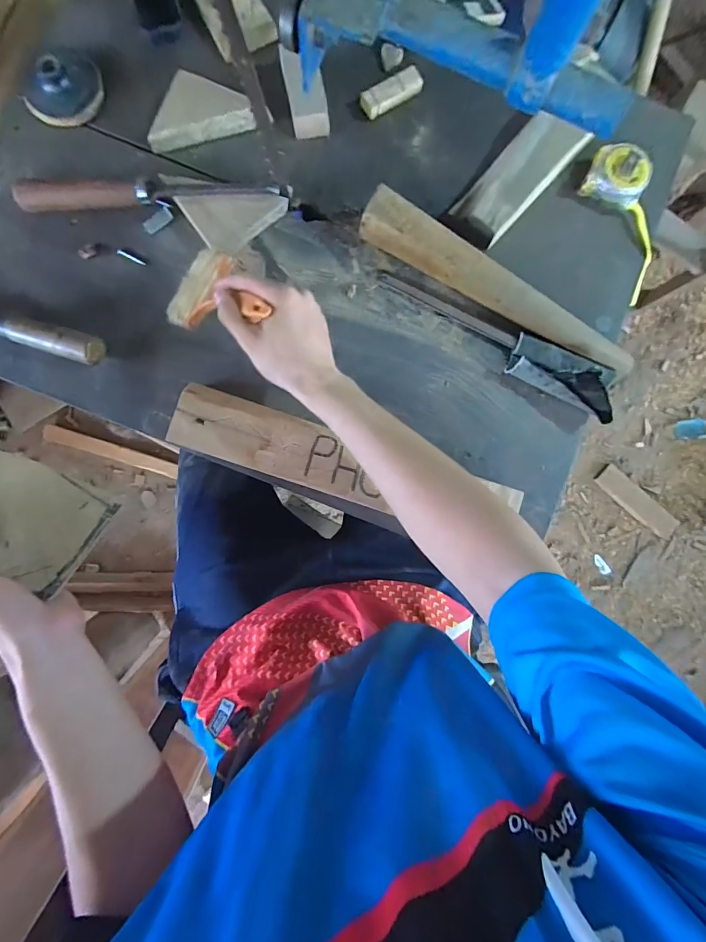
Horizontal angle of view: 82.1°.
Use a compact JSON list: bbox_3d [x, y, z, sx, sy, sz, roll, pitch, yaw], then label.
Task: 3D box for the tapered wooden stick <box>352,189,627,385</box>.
[{"bbox_3d":[0.174,-0.212,0.476,0.358,0.041,0.048,29,86,-1],"label":"tapered wooden stick"}]

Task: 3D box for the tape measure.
[{"bbox_3d":[0.351,-0.315,0.513,0.071,0.036,0.184,-28,103,-4],"label":"tape measure"}]

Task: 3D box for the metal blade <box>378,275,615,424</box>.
[{"bbox_3d":[0.173,-0.160,0.485,0.314,0.040,0.064,32,86,-1],"label":"metal blade"}]

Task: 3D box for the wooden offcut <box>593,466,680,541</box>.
[{"bbox_3d":[0.919,0.100,1.304,0.309,0.027,0.086,40,86,0],"label":"wooden offcut"}]

